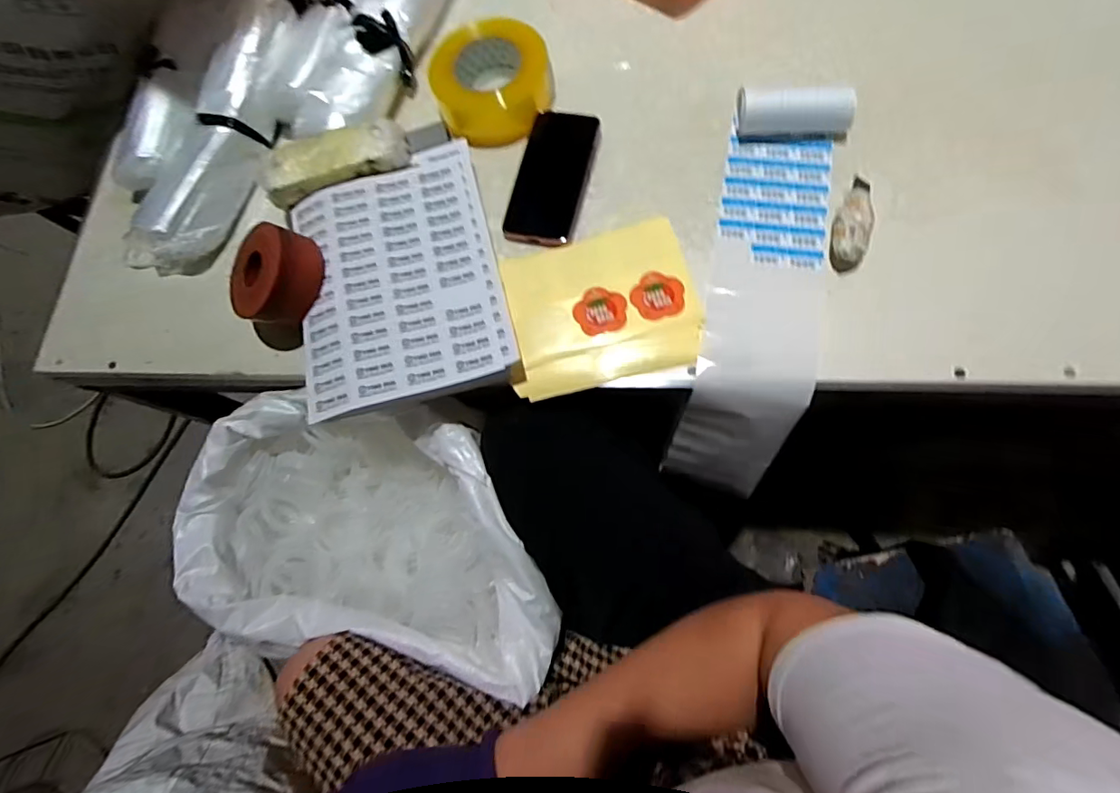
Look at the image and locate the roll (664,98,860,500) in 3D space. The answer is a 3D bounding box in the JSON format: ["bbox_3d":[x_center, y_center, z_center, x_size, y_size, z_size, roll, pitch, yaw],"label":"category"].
[{"bbox_3d":[0.211,-0.112,0.590,0.114,0.195,0.393,11,74,3],"label":"roll"}]

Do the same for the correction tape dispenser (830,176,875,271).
[{"bbox_3d":[0.300,-0.179,0.538,0.035,0.021,0.112,17,75,11],"label":"correction tape dispenser"}]

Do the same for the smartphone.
[{"bbox_3d":[-0.008,-0.240,0.582,0.075,0.006,0.154,14,84,1],"label":"smartphone"}]

